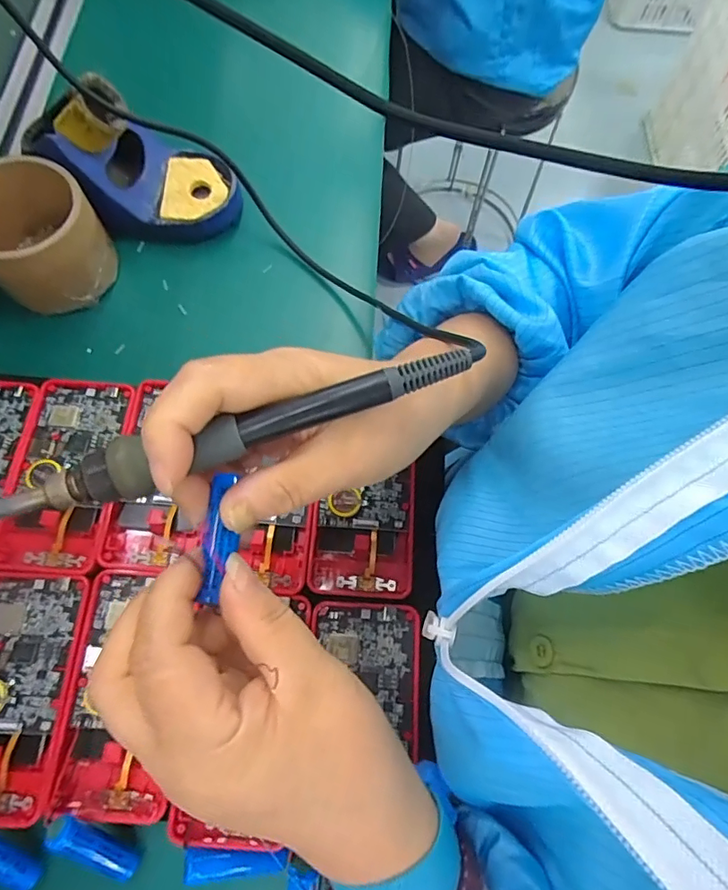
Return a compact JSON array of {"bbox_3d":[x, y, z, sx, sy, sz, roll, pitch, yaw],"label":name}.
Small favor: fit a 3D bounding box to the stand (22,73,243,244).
[{"bbox_3d":[-0.166,-0.210,0.371,0.130,0.083,0.080,2,71,-2],"label":"stand"}]

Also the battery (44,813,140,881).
[{"bbox_3d":[-0.132,0.199,0.250,0.012,0.012,0.050,-48,113,-16],"label":"battery"}]

